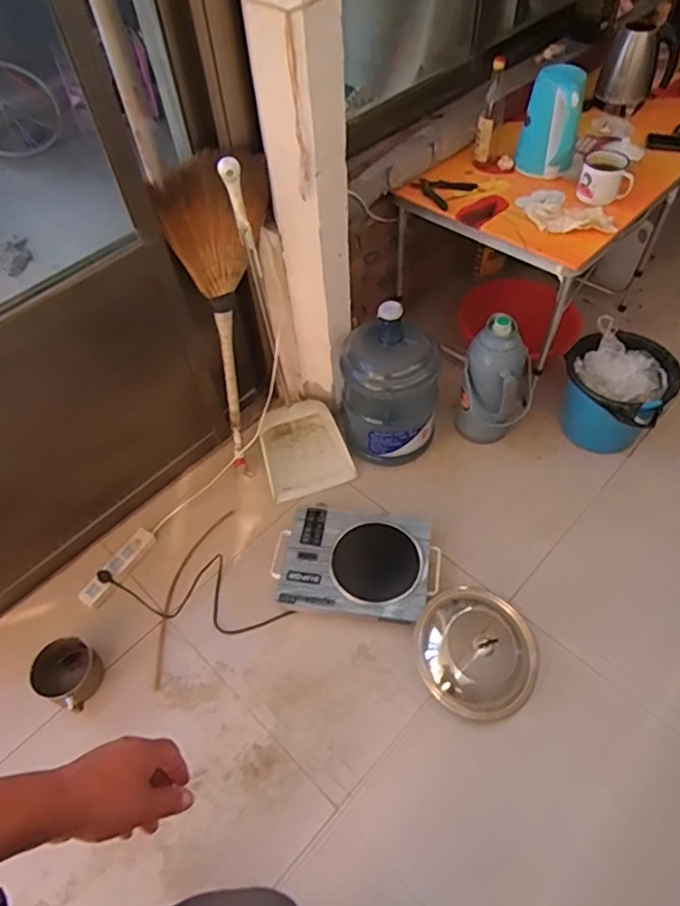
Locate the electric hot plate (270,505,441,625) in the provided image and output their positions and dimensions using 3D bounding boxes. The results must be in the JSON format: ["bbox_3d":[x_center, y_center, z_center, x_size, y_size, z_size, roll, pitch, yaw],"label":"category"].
[{"bbox_3d":[0.039,0.272,1.441,0.410,0.056,0.281,8,54,10],"label":"electric hot plate"}]

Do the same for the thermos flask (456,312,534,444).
[{"bbox_3d":[0.419,-0.182,1.529,0.192,0.376,0.149,15,56,15],"label":"thermos flask"}]

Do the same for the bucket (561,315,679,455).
[{"bbox_3d":[0.734,-0.157,1.571,0.258,0.244,0.270,-2,53,3],"label":"bucket"}]

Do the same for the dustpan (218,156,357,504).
[{"bbox_3d":[-0.130,-0.233,1.366,0.235,0.786,0.297,-13,55,-5],"label":"dustpan"}]

